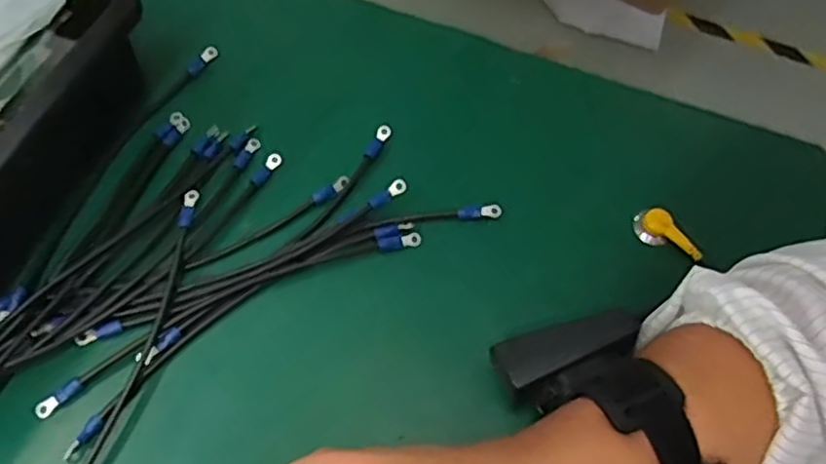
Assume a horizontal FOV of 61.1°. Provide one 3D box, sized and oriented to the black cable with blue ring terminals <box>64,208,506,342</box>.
[{"bbox_3d":[-0.069,0.017,0.412,0.250,0.012,0.023,-16,63,-11],"label":"black cable with blue ring terminals"}]

